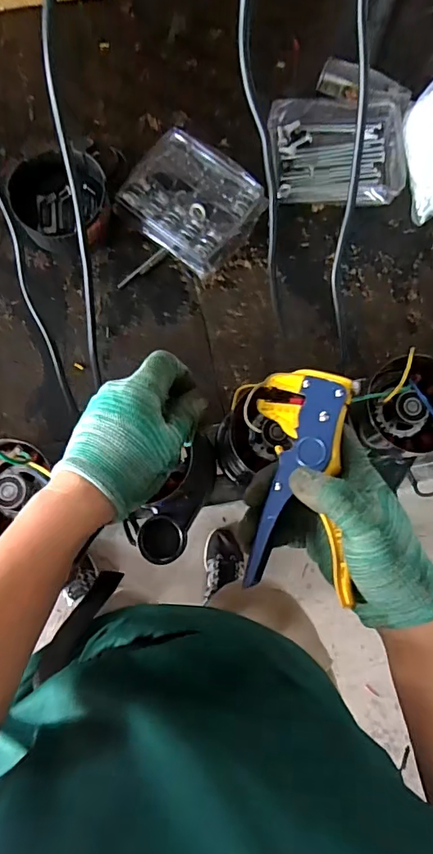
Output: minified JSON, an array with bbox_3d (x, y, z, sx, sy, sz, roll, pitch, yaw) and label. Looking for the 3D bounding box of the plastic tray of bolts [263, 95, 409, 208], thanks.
[{"bbox_3d":[0.161,-0.373,0.639,0.173,0.028,0.143,0,81,1],"label":"plastic tray of bolts"}]

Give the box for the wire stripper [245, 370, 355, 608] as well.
[{"bbox_3d":[0.067,0.039,0.357,0.075,0.023,0.161,4,82,26],"label":"wire stripper"}]

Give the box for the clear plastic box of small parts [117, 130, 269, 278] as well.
[{"bbox_3d":[-0.032,-0.302,0.635,0.164,0.029,0.144,39,84,6],"label":"clear plastic box of small parts"}]

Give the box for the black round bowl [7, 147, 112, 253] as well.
[{"bbox_3d":[-0.205,-0.297,0.623,0.121,0.053,0.121,0,81,1],"label":"black round bowl"}]

